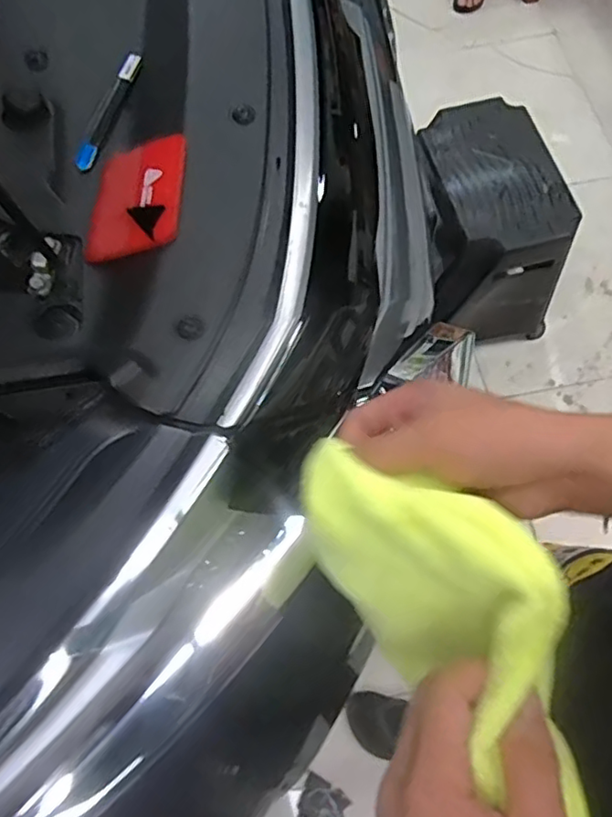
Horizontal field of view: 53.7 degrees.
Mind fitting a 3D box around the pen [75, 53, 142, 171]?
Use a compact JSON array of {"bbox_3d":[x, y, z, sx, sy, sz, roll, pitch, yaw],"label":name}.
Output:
[{"bbox_3d":[-0.166,-0.250,0.509,0.015,0.009,0.131,12,69,5],"label":"pen"}]

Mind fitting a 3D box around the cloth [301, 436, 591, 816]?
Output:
[{"bbox_3d":[0.077,0.101,0.315,0.082,0.110,0.201,-32,72,-11],"label":"cloth"}]

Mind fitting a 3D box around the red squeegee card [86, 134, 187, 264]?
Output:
[{"bbox_3d":[-0.127,-0.158,0.452,0.073,0.006,0.110,-9,62,17],"label":"red squeegee card"}]

